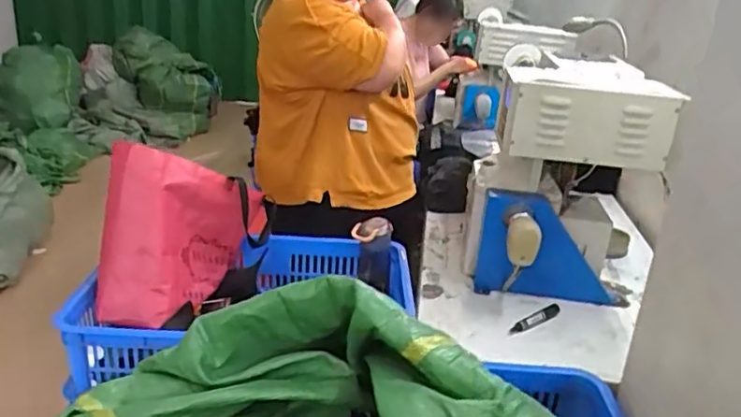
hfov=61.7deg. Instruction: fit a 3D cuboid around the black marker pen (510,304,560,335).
[{"bbox_3d":[0.298,0.203,1.123,0.128,0.022,0.020,-12,27,-36],"label":"black marker pen"}]

